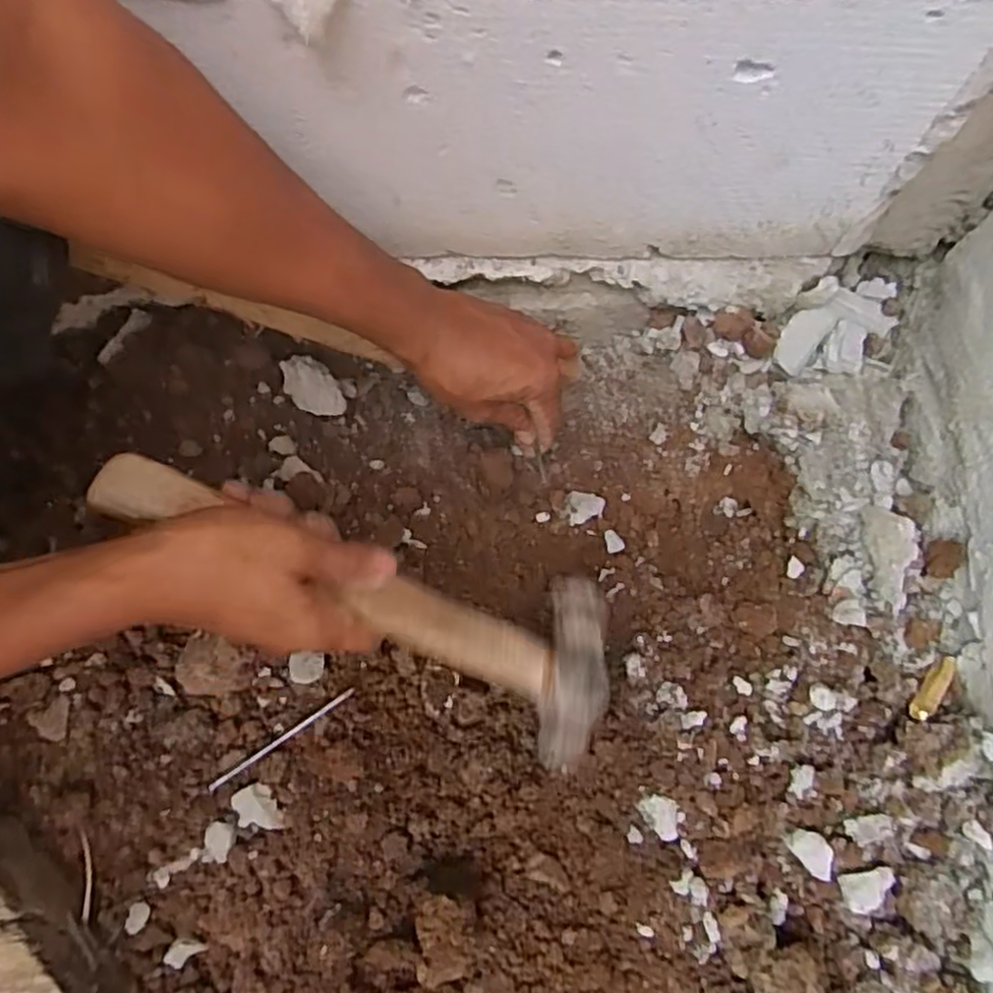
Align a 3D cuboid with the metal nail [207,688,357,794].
[{"bbox_3d":[-0.130,0.147,0.435,0.098,0.008,0.004,-34,79,-9],"label":"metal nail"}]

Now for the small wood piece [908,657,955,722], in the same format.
[{"bbox_3d":[0.265,0.116,0.435,0.060,0.007,0.012,-34,78,-33],"label":"small wood piece"}]

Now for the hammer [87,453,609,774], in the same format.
[{"bbox_3d":[-0.068,0.054,0.399,0.298,0.052,0.101,24,79,-16],"label":"hammer"}]

